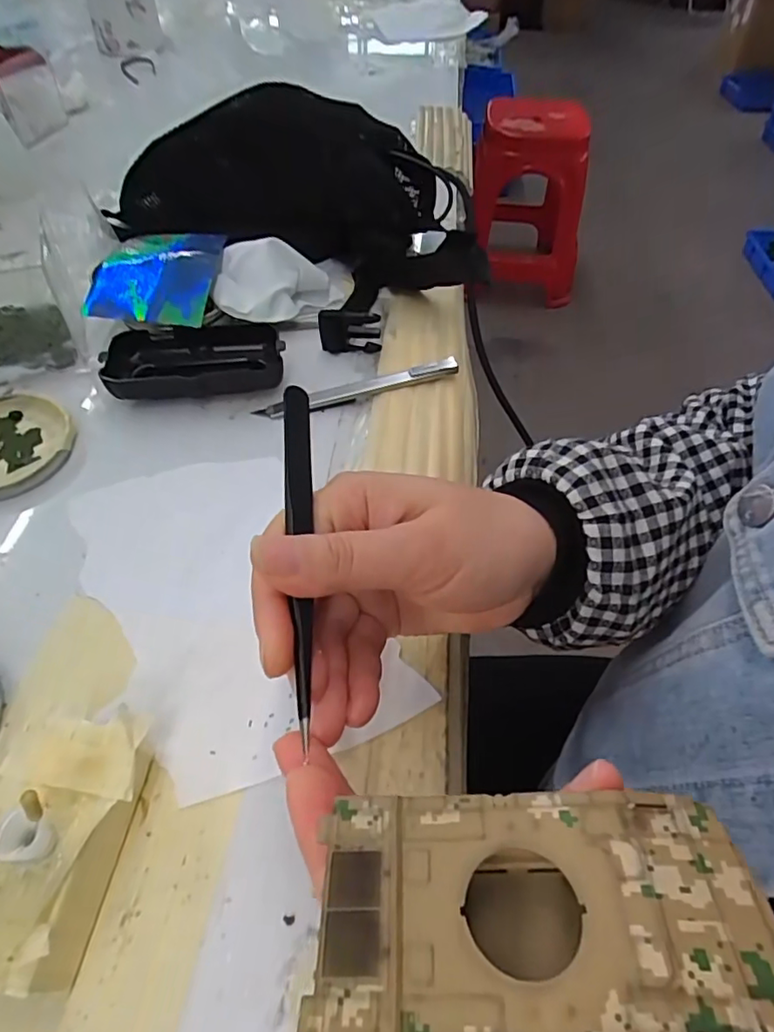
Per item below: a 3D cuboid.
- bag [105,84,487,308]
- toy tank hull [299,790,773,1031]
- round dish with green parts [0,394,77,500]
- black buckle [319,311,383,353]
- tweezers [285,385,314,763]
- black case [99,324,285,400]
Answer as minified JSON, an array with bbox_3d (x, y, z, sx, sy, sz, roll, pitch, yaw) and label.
[{"bbox_3d":[-0.071,-0.272,0.462,0.321,0.094,0.149,13,53,9],"label":"bag"},{"bbox_3d":[0.033,0.089,0.127,0.095,0.026,0.048,1,52,-1],"label":"toy tank hull"},{"bbox_3d":[-0.229,-0.042,0.335,0.078,0.009,0.076,1,52,-1],"label":"round dish with green parts"},{"bbox_3d":[-0.026,-0.129,0.395,0.042,0.029,0.007,4,52,2],"label":"black buckle"},{"bbox_3d":[-0.030,0.008,0.196,0.009,0.006,0.129,-3,64,-4],"label":"tweezers"},{"bbox_3d":[-0.127,-0.102,0.374,0.112,0.024,0.056,-7,53,-7],"label":"black case"}]

